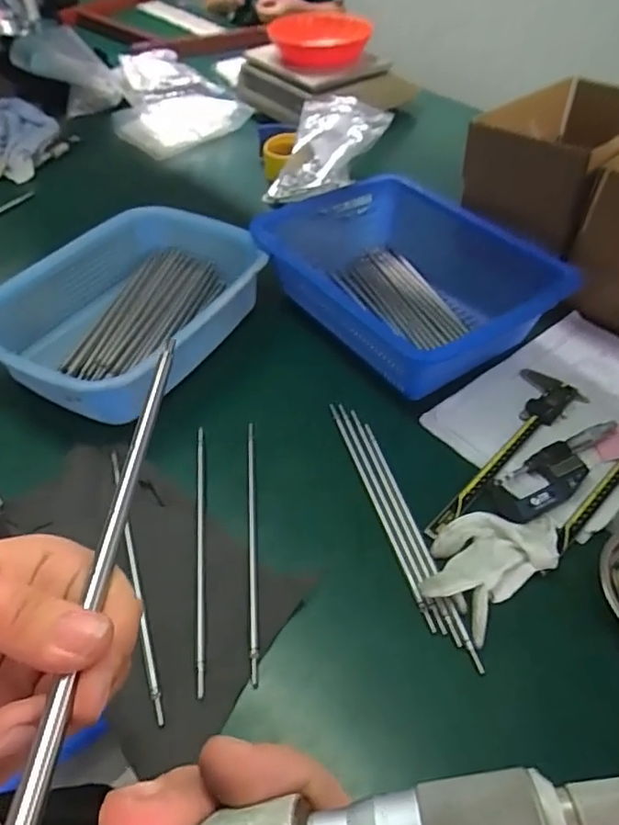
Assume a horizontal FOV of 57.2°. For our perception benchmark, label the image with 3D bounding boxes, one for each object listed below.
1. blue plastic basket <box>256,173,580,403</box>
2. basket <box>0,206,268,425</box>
[{"bbox_3d":[0.117,-0.173,0.740,0.259,0.099,0.356,-28,54,-24],"label":"blue plastic basket"},{"bbox_3d":[-0.220,-0.135,0.729,0.244,0.095,0.349,24,52,20],"label":"basket"}]

